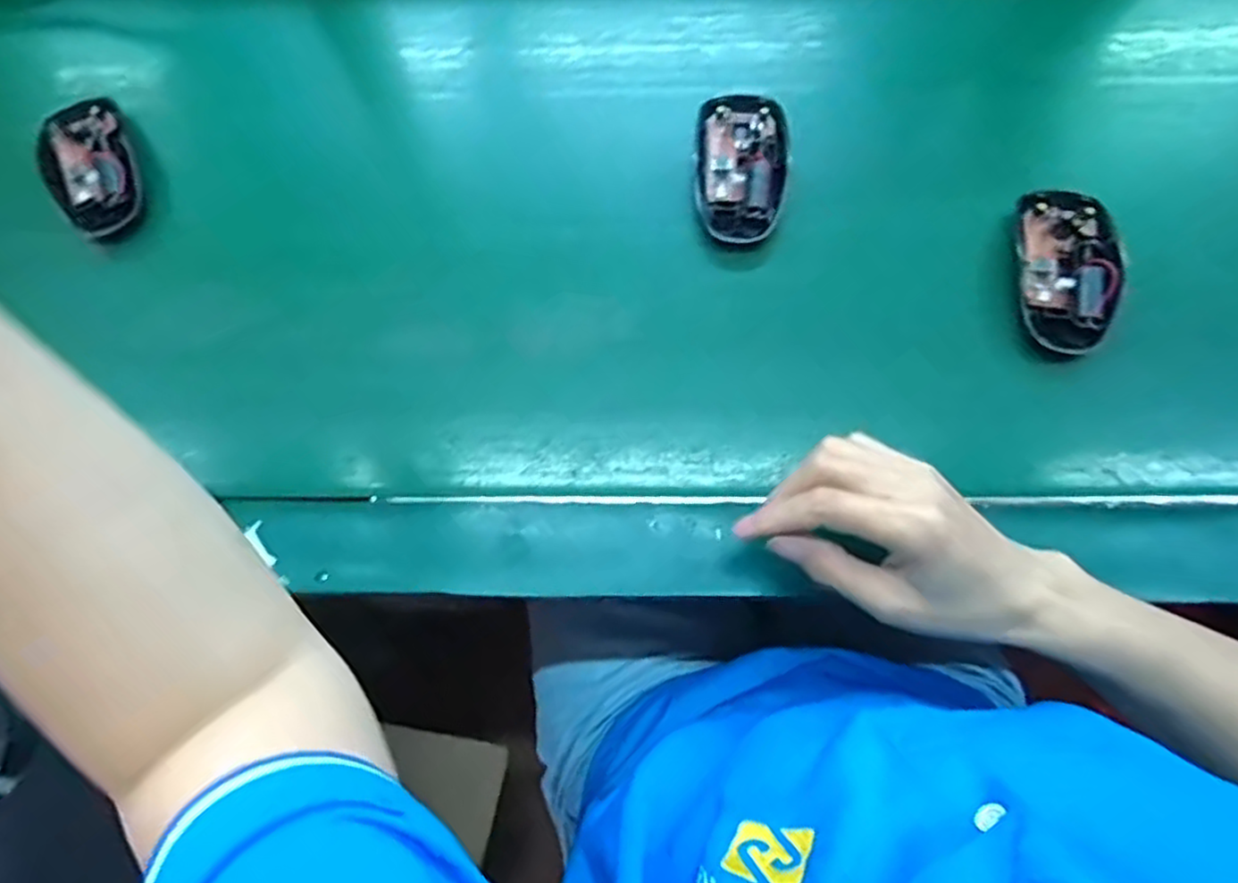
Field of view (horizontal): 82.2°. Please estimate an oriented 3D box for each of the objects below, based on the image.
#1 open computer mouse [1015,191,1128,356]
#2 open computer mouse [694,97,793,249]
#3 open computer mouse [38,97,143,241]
[{"bbox_3d":[0.269,-0.101,0.421,0.050,0.020,0.100,6,75,4],"label":"open computer mouse"},{"bbox_3d":[0.079,-0.172,0.455,0.058,0.033,0.106,3,74,3],"label":"open computer mouse"},{"bbox_3d":[-0.347,-0.180,0.471,0.058,0.021,0.094,-32,75,-7],"label":"open computer mouse"}]

